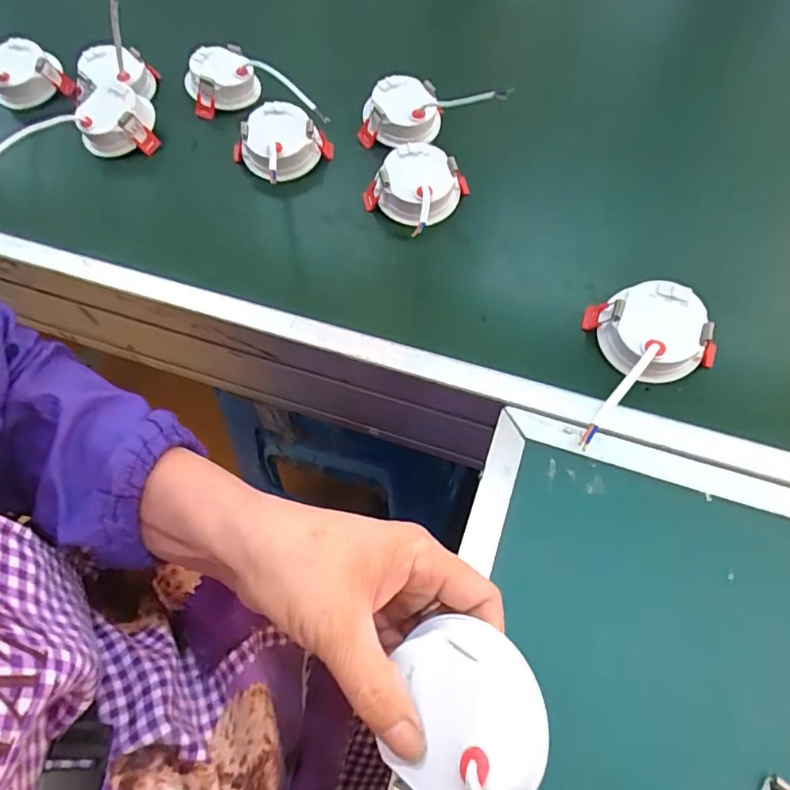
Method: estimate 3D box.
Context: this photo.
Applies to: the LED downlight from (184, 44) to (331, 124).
[{"bbox_3d":[-0.135,-0.304,0.534,0.155,0.032,0.072,12,61,7],"label":"LED downlight"}]

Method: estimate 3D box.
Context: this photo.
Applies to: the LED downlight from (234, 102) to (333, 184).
[{"bbox_3d":[-0.103,-0.228,0.486,0.068,0.040,0.063,35,66,19],"label":"LED downlight"}]

